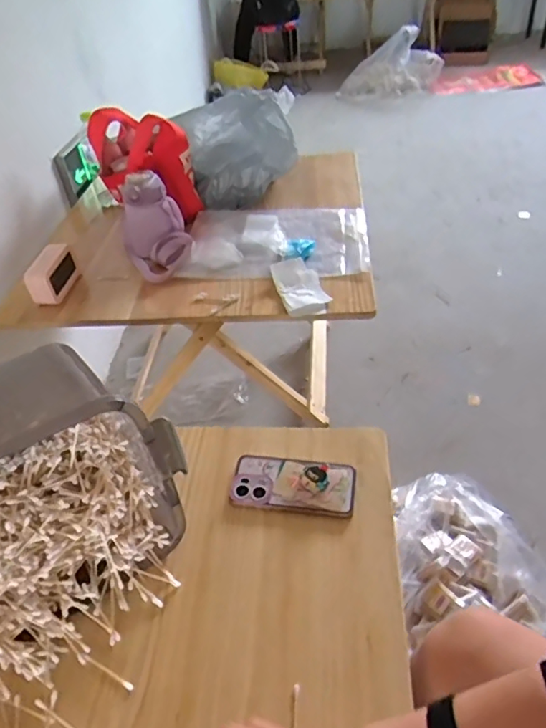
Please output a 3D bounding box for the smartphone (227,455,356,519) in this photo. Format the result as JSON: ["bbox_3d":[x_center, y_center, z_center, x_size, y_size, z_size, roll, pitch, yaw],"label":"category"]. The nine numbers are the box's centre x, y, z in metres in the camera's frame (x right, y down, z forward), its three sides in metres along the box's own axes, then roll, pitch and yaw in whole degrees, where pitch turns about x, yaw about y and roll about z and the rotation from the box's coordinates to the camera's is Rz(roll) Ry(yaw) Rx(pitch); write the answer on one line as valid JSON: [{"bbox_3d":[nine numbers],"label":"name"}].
[{"bbox_3d":[0.026,0.158,0.713,0.162,0.017,0.079,4,43,12],"label":"smartphone"}]

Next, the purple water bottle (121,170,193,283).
[{"bbox_3d":[-0.253,-0.300,1.155,0.123,0.174,0.143,-24,45,-18],"label":"purple water bottle"}]

